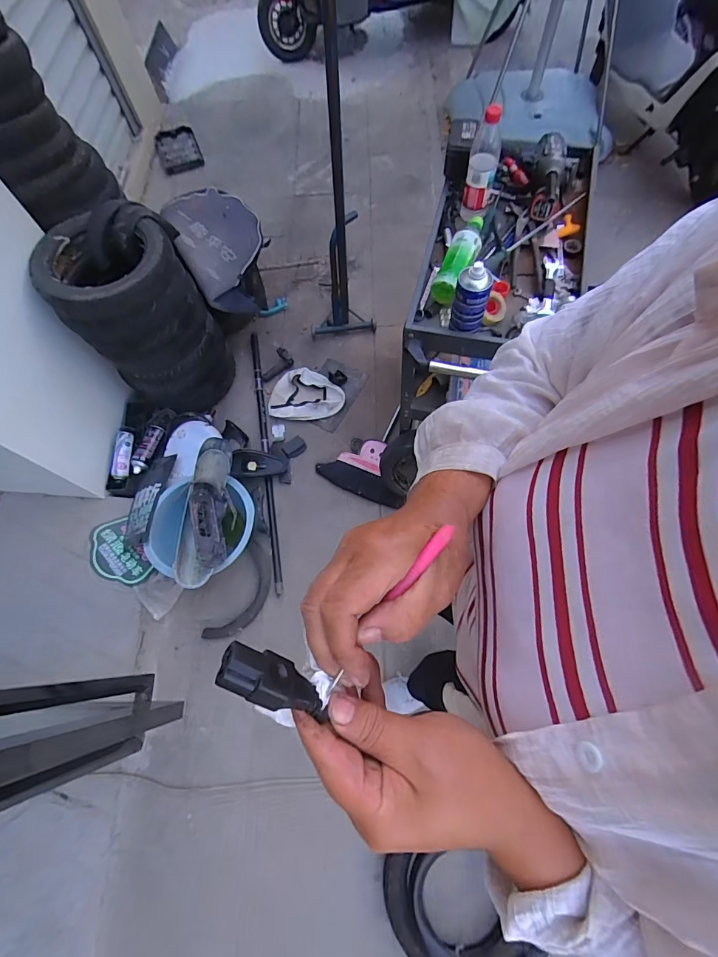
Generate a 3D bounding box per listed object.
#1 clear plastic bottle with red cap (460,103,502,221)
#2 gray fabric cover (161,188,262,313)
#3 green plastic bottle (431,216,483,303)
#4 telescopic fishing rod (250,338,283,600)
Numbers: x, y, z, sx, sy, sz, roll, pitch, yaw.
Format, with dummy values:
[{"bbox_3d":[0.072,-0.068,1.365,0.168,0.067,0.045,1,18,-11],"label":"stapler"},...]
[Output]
[{"bbox_3d":[0.285,-0.714,0.955,0.068,0.220,0.061,12,69,9],"label":"clear plastic bottle with red cap"},{"bbox_3d":[-0.502,-0.848,1.544,0.295,0.216,0.426,-14,68,-5],"label":"gray fabric cover"},{"bbox_3d":[0.226,-0.490,0.918,0.064,0.066,0.206,26,72,13],"label":"green plastic bottle"},{"bbox_3d":[-0.351,-0.116,1.545,0.032,0.031,1.045,-11,68,-1],"label":"telescopic fishing rod"}]

